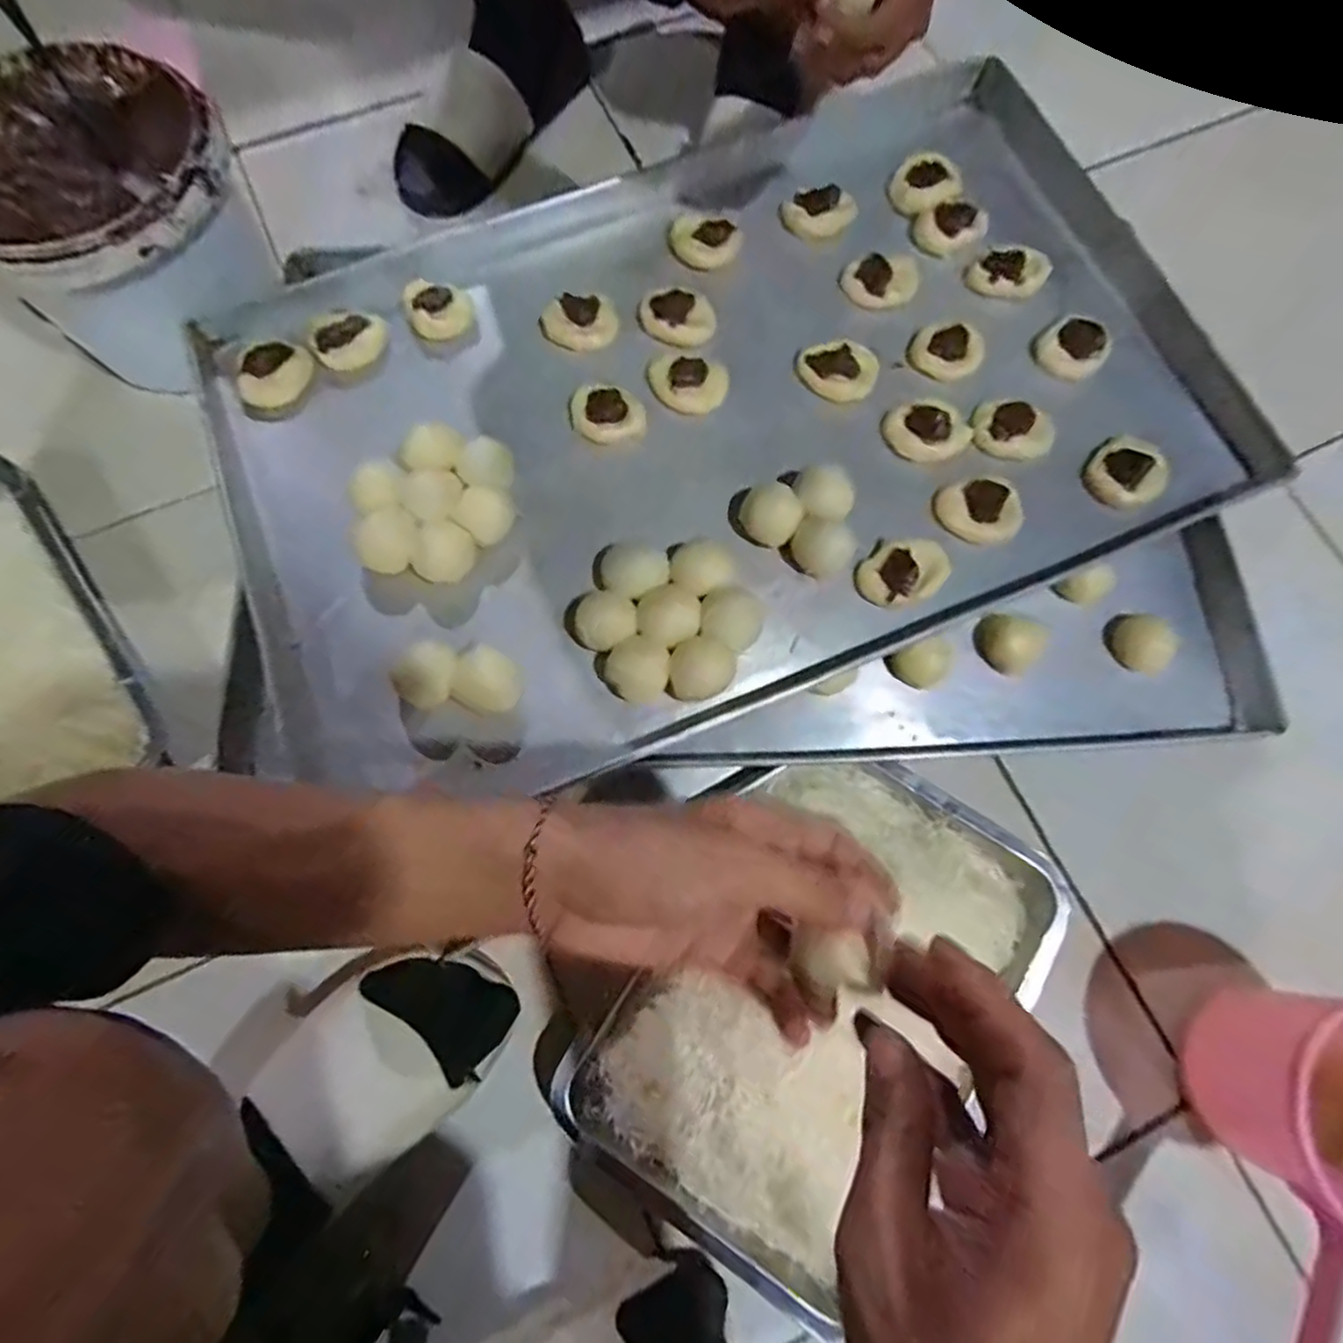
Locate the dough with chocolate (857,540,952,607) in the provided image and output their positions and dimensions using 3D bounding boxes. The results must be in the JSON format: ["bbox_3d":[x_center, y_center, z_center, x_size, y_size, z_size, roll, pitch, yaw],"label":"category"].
[{"bbox_3d":[0.162,-0.069,0.469,0.058,0.022,0.040,-21,76,-6],"label":"dough with chocolate"}]

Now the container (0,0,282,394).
[{"bbox_3d":[-0.478,-0.384,0.602,0.220,0.180,0.219,-38,78,-10],"label":"container"}]

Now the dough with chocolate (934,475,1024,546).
[{"bbox_3d":[0.225,-0.119,0.483,0.058,0.018,0.046,38,77,9],"label":"dough with chocolate"}]

